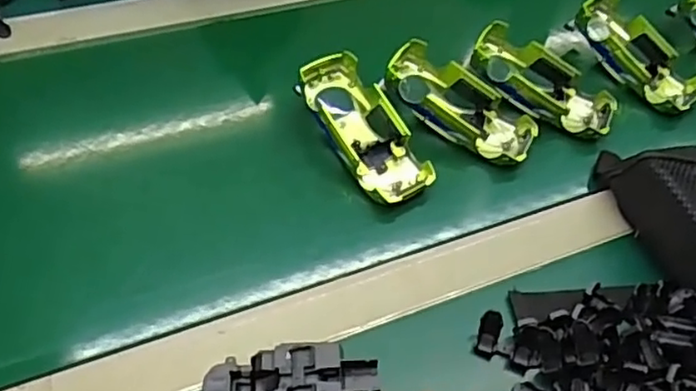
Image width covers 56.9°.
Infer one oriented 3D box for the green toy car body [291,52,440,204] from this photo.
[{"bbox_3d":[0.010,-0.049,0.514,0.055,0.039,0.135,-24,72,-25],"label":"green toy car body"}]

